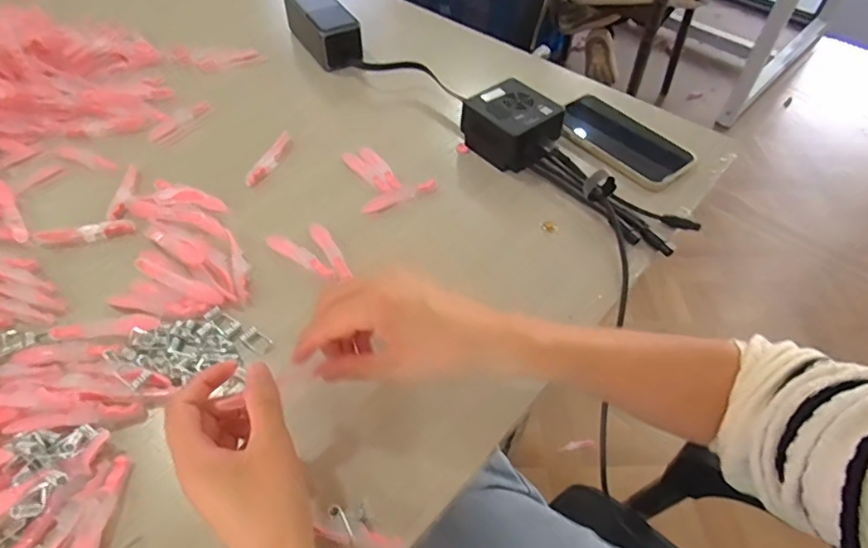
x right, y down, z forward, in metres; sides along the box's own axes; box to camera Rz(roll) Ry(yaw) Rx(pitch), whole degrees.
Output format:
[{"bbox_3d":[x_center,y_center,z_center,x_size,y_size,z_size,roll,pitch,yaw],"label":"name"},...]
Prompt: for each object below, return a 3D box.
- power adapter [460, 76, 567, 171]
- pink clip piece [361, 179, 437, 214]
[{"bbox_3d":[0.081,-0.150,0.546,0.071,0.048,0.088,-35,60,-26],"label":"power adapter"},{"bbox_3d":[-0.033,-0.075,0.515,0.074,0.011,0.015,-18,54,-16],"label":"pink clip piece"}]

